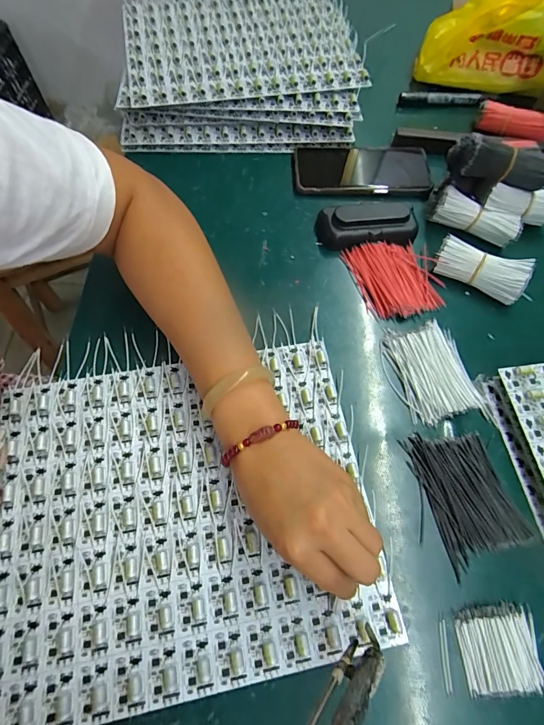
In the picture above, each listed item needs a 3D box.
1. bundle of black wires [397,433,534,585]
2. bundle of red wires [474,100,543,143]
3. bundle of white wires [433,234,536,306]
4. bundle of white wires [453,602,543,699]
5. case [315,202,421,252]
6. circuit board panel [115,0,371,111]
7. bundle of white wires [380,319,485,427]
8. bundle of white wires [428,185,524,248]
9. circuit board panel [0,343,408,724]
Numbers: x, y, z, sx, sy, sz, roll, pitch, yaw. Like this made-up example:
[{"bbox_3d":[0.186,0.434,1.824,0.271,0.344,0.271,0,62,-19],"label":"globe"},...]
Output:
[{"bbox_3d":[0.154,0.106,0.297,0.072,0.011,0.100,-9,64,-1],"label":"bundle of black wires"},{"bbox_3d":[0.309,-0.307,0.468,0.088,0.022,0.026,23,68,14],"label":"bundle of red wires"},{"bbox_3d":[0.213,-0.095,0.378,0.090,0.032,0.036,23,68,14],"label":"bundle of white wires"},{"bbox_3d":[0.159,0.198,0.255,0.055,0.010,0.051,-4,64,1],"label":"bundle of white wires"},{"bbox_3d":[0.105,-0.153,0.409,0.107,0.026,0.047,-6,64,1],"label":"case"},{"bbox_3d":[-0.043,-0.436,0.500,0.306,0.016,0.262,-6,66,-3],"label":"circuit board panel"},{"bbox_3d":[0.145,0.007,0.344,0.073,0.011,0.094,-11,64,-2],"label":"bundle of white wires"},{"bbox_3d":[0.225,-0.159,0.405,0.091,0.031,0.025,22,67,13],"label":"bundle of white wires"},{"bbox_3d":[-0.070,0.113,0.292,0.285,0.013,0.241,-10,66,-5],"label":"circuit board panel"}]

